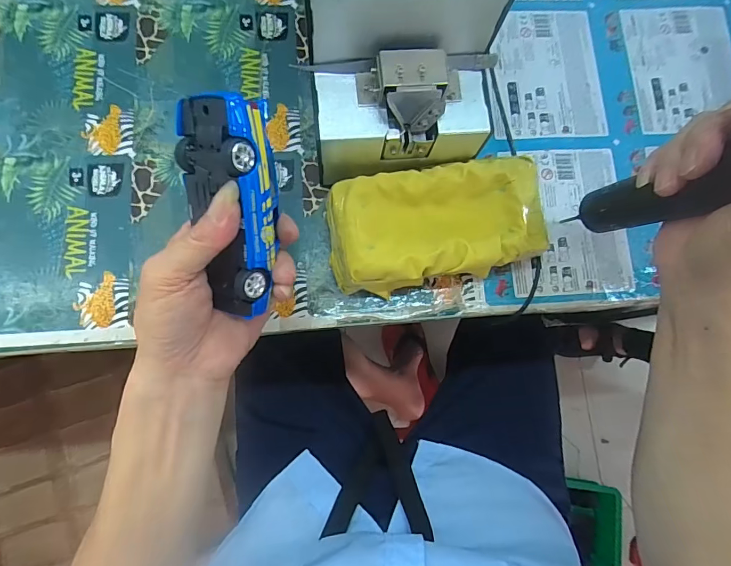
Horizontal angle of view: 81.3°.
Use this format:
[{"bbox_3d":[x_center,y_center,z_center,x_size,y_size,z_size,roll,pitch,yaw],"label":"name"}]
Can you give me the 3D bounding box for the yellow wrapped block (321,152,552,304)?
[{"bbox_3d":[0.055,-0.045,0.343,0.166,0.047,0.085,-12,82,-6],"label":"yellow wrapped block"}]

